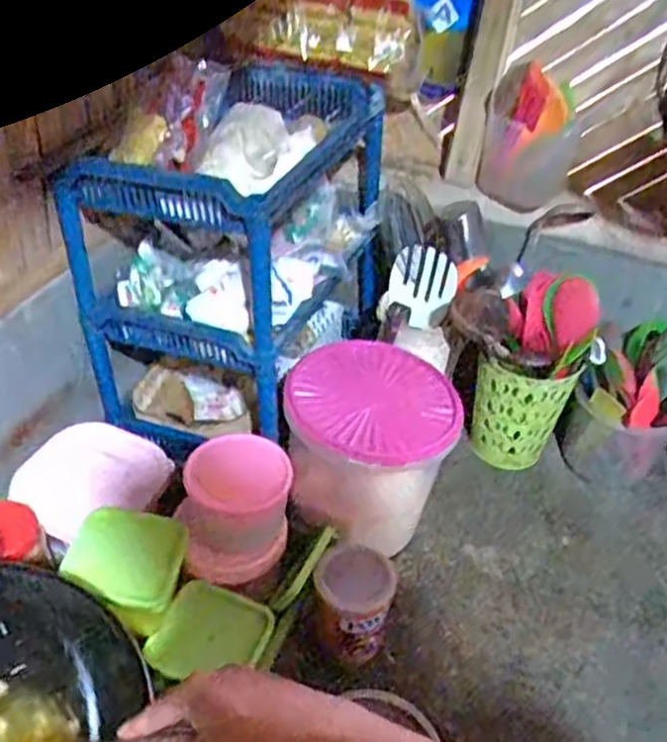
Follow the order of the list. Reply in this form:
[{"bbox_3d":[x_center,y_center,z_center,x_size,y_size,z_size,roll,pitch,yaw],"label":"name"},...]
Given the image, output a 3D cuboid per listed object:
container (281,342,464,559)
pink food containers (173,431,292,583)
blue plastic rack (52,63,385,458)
[{"bbox_3d":[0.044,0.080,0.923,0.184,0.156,0.216,19,39,15],"label":"container"},{"bbox_3d":[-0.104,0.145,0.812,0.112,0.114,0.104,4,38,-3],"label":"pink food containers"},{"bbox_3d":[-0.122,-0.161,1.004,0.271,0.411,0.373,17,39,13],"label":"blue plastic rack"}]

